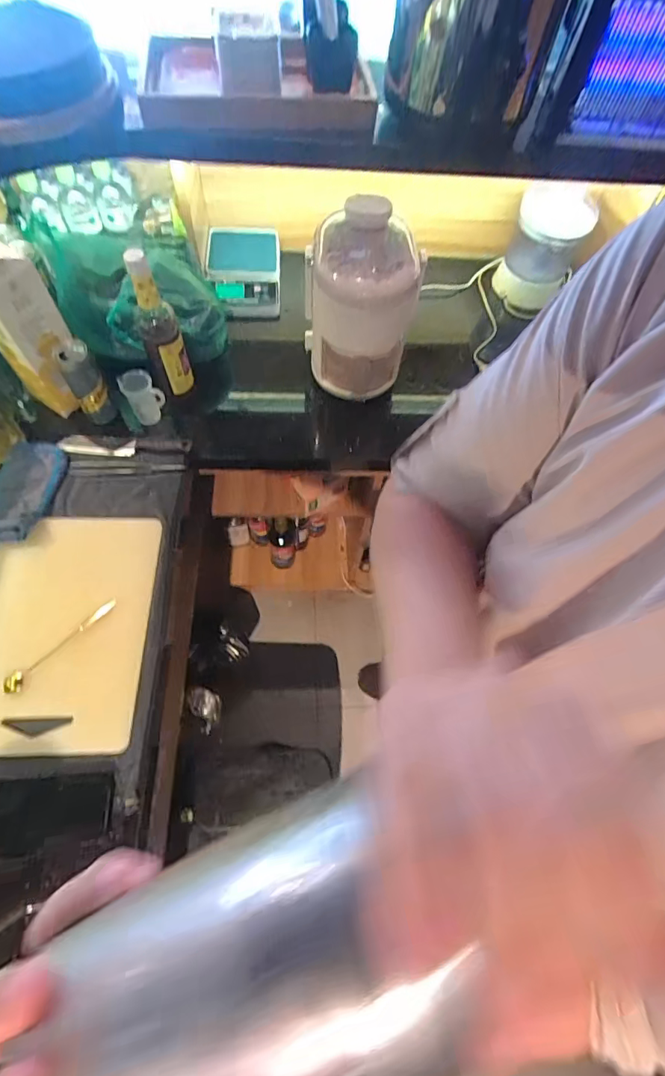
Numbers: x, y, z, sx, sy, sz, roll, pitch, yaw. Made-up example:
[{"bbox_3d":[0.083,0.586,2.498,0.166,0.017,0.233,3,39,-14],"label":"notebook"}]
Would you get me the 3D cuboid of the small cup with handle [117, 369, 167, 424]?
[{"bbox_3d":[-0.340,-0.252,0.846,0.057,0.094,0.054,-40,71,-21],"label":"small cup with handle"}]

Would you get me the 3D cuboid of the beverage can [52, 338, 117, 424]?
[{"bbox_3d":[-0.426,-0.270,0.810,0.054,0.150,0.056,1,62,-3],"label":"beverage can"}]

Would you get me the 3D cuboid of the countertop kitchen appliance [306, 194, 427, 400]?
[{"bbox_3d":[0.047,-0.400,0.820,0.183,0.249,0.167,6,62,0],"label":"countertop kitchen appliance"}]

